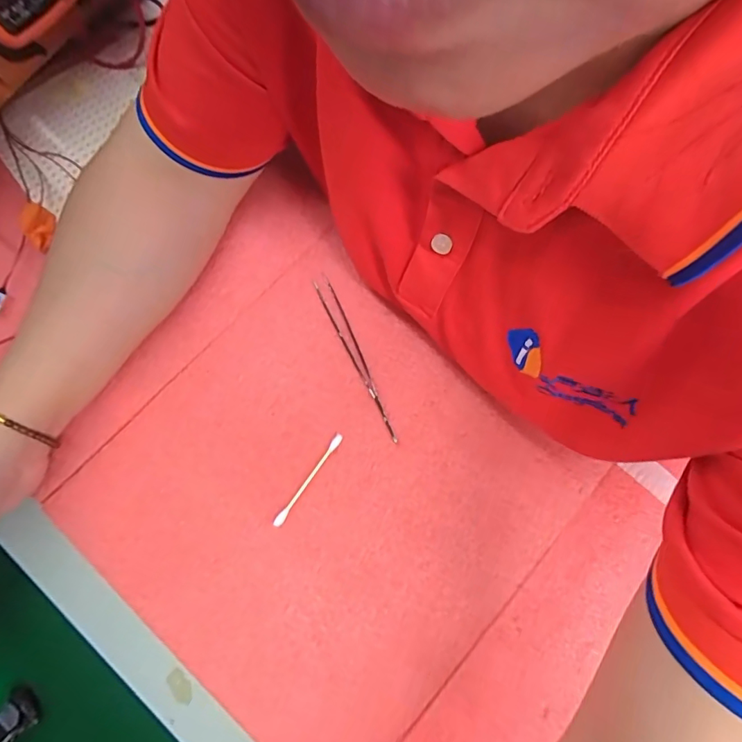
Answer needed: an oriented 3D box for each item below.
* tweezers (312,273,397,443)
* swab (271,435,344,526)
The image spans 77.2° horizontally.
[{"bbox_3d":[-0.011,-0.010,0.338,0.011,0.006,0.132,-25,78,-5],"label":"tweezers"},{"bbox_3d":[-0.043,0.074,0.317,0.006,0.004,0.073,35,80,8],"label":"swab"}]

